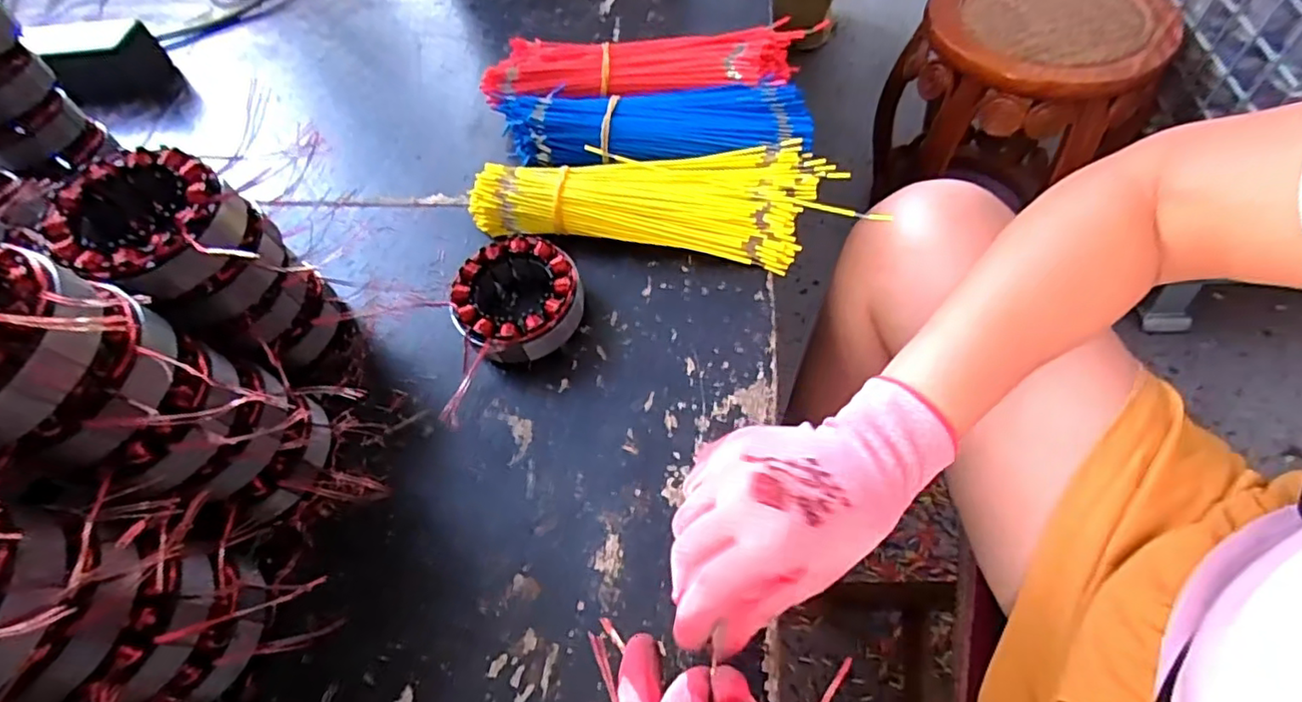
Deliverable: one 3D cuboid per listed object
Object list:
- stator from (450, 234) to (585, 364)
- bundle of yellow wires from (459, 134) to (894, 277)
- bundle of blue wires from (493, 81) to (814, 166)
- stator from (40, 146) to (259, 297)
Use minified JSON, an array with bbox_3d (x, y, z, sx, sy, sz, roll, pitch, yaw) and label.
[{"bbox_3d":[-0.094,-0.035,0.431,0.085,0.041,0.084,-2,58,4],"label":"stator"},{"bbox_3d":[0.009,-0.118,0.470,0.275,0.040,0.089,9,60,10],"label":"bundle of yellow wires"},{"bbox_3d":[0.000,-0.179,0.503,0.246,0.050,0.081,1,59,6],"label":"bundle of blue wires"},{"bbox_3d":[-0.269,-0.066,0.338,0.090,0.045,0.081,27,65,20],"label":"stator"}]

